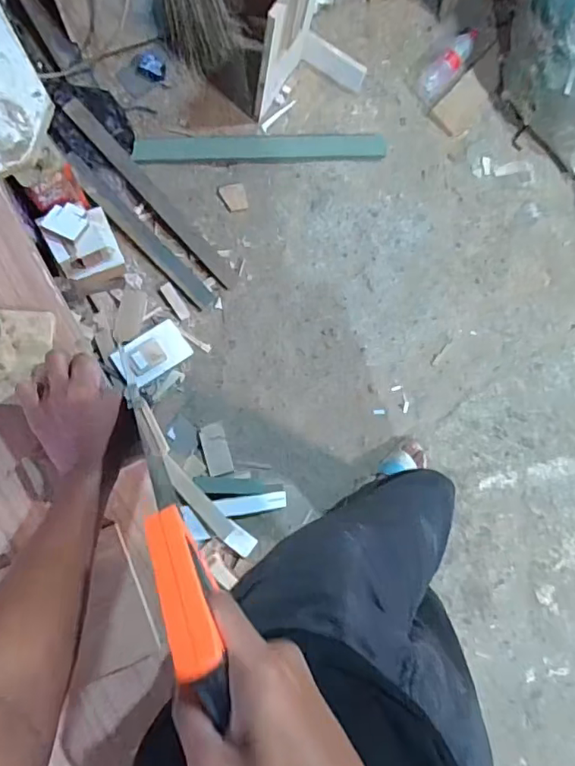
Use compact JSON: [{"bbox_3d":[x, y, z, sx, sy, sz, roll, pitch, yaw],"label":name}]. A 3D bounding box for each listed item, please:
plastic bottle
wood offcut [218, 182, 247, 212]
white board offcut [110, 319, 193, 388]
[{"bbox_3d":[0.436,-0.852,1.424,0.077,0.052,0.247,40,81,-3],"label":"plastic bottle"},{"bbox_3d":[-0.137,-0.469,1.362,0.064,0.004,0.068,-17,87,-9],"label":"wood offcut"},{"bbox_3d":[-0.318,-0.069,1.272,0.166,0.018,0.102,-36,89,-24],"label":"white board offcut"}]

